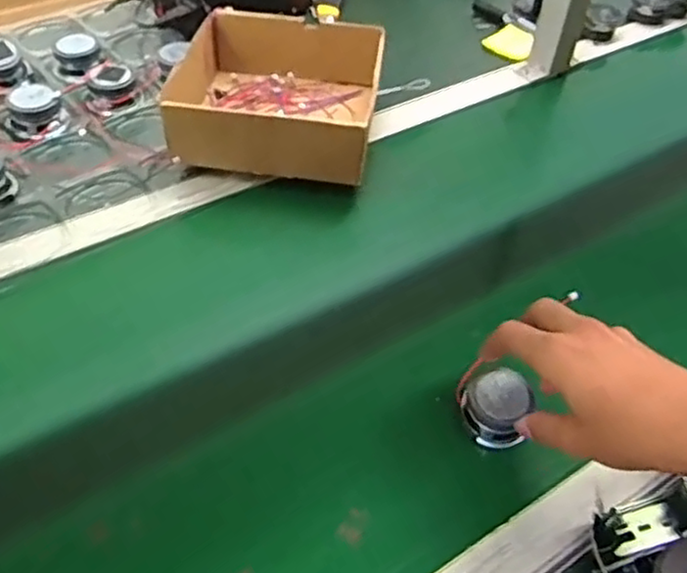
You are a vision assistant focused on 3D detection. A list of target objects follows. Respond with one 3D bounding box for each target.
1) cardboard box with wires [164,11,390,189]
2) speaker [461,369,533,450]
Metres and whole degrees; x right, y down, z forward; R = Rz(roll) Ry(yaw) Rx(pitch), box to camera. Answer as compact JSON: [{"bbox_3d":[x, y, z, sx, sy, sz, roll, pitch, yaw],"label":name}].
[{"bbox_3d":[-0.069,-0.209,0.725,0.209,0.069,0.214,8,48,3],"label":"cardboard box with wires"},{"bbox_3d":[0.113,0.090,0.509,0.048,0.033,0.046,19,49,13],"label":"speaker"}]

